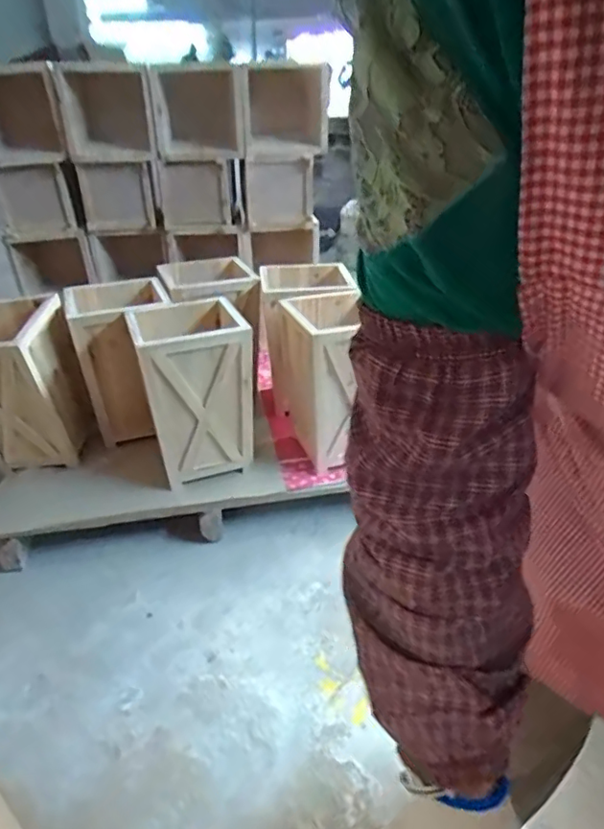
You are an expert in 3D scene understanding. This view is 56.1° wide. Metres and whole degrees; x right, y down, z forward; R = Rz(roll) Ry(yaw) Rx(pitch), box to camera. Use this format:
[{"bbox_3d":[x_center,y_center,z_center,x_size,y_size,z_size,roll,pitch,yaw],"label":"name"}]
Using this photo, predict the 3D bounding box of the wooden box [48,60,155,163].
[{"bbox_3d":[-0.570,-0.892,1.664,0.233,0.236,0.366,-8,32,-11],"label":"wooden box"}]

